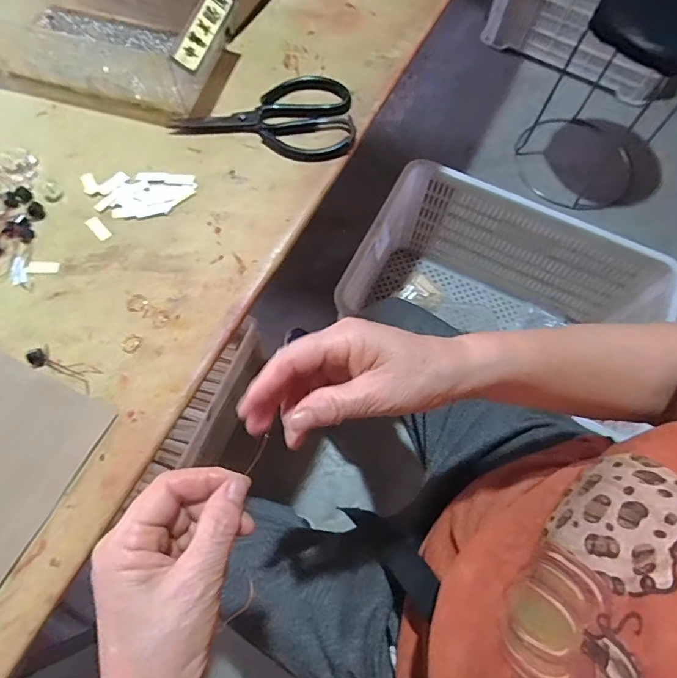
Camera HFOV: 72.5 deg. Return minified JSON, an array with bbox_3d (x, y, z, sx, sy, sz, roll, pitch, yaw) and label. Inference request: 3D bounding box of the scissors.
[{"bbox_3d":[-0.074,-0.234,0.481,0.180,0.008,0.105,3,67,1],"label":"scissors"}]

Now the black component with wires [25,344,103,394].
[{"bbox_3d":[-0.223,0.022,0.372,0.060,0.007,0.020,24,69,9],"label":"black component with wires"}]

